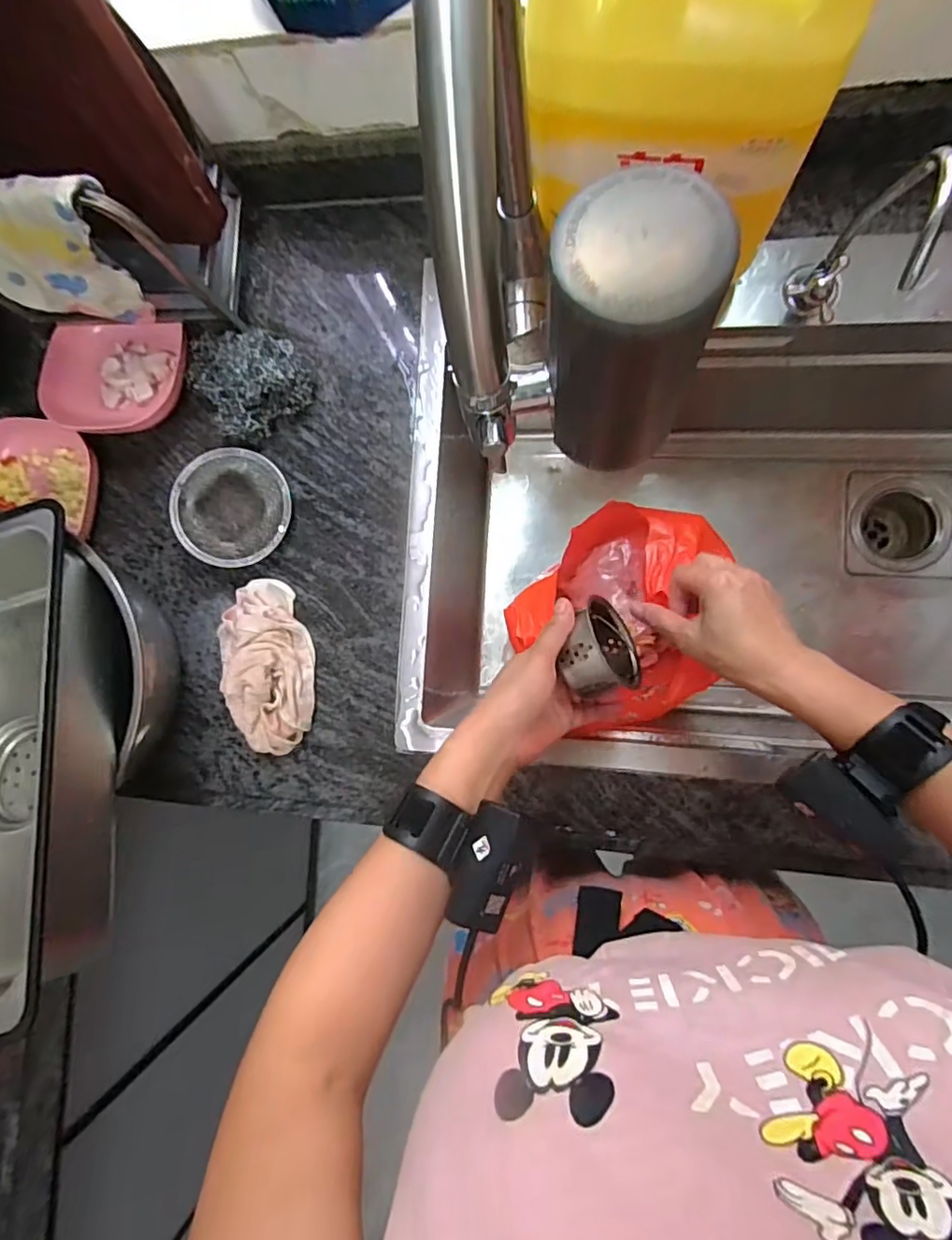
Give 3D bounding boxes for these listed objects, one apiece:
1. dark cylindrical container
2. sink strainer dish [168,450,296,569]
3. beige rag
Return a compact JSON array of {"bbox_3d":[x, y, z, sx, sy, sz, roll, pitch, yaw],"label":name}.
[{"bbox_3d":[0.061,-0.113,0.235,0.057,0.107,0.063,3,88,10],"label":"dark cylindrical container"},{"bbox_3d":[-0.226,-0.104,0.539,0.103,0.033,0.106,0,87,9],"label":"sink strainer dish"},{"bbox_3d":[-0.191,0.042,0.523,0.081,0.037,0.152,-22,84,8],"label":"beige rag"}]

